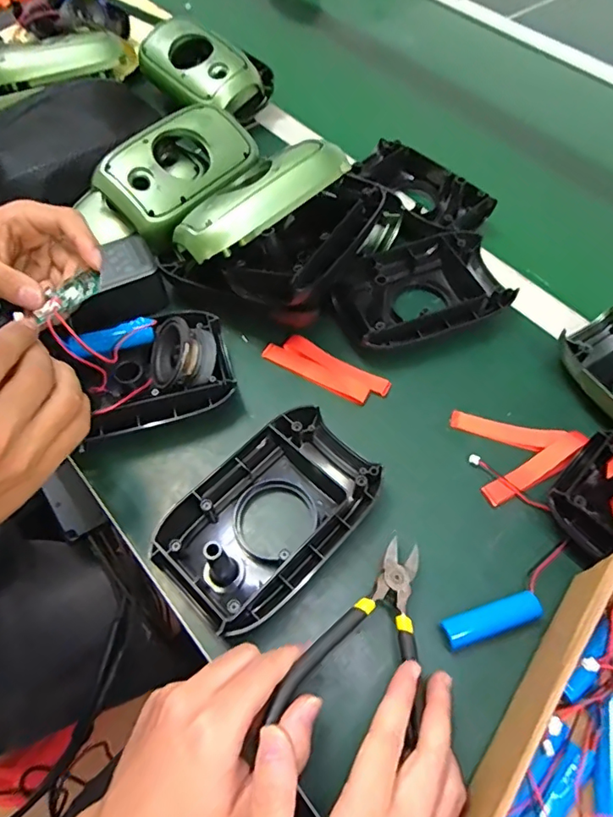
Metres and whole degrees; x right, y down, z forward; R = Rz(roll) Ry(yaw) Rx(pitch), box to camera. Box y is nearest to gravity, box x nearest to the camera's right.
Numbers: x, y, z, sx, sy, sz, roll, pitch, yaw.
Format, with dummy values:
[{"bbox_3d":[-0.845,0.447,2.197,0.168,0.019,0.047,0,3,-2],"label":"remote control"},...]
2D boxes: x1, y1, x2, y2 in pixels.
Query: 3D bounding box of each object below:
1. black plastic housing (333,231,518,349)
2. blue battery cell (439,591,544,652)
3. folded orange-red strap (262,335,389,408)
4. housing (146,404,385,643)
[{"bbox_3d":[0.103,-0.107,0.474,0.160,0.036,0.102,-18,62,-12],"label":"black plastic housing"},{"bbox_3d":[0.121,0.138,0.336,0.067,0.018,0.019,-15,61,-11],"label":"blue battery cell"},{"bbox_3d":[0.017,-0.035,0.447,0.110,0.007,0.034,28,63,14],"label":"folded orange-red strap"},{"bbox_3d":[-0.024,0.074,0.361,0.099,0.033,0.154,39,66,19],"label":"housing"}]

